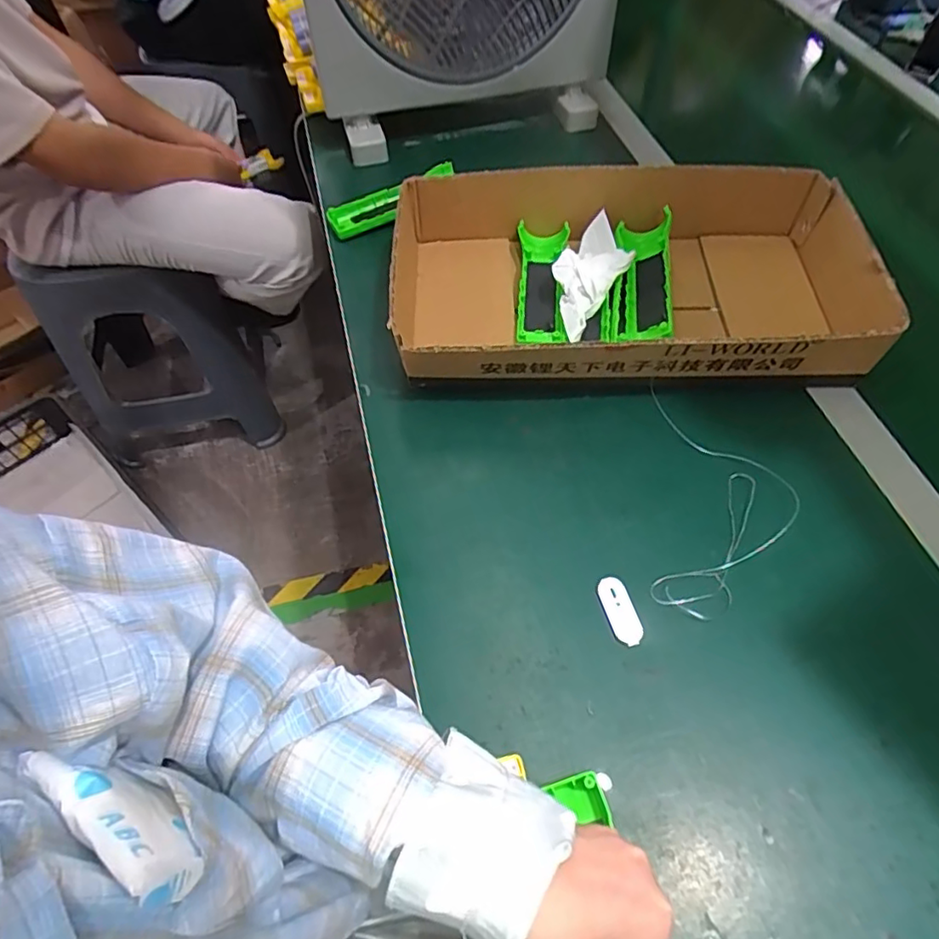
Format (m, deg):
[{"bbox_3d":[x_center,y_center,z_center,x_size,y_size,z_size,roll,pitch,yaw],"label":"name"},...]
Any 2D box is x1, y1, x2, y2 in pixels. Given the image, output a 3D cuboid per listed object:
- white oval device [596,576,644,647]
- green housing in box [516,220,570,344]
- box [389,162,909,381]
[{"bbox_3d":[0.108,0.100,0.421,0.022,0.004,0.049,-14,57,-9],"label":"white oval device"},{"bbox_3d":[0.071,-0.185,0.578,0.049,0.022,0.152,4,56,3],"label":"green housing in box"},{"bbox_3d":[0.145,-0.176,0.555,0.417,0.085,0.231,0,56,1],"label":"box"}]

